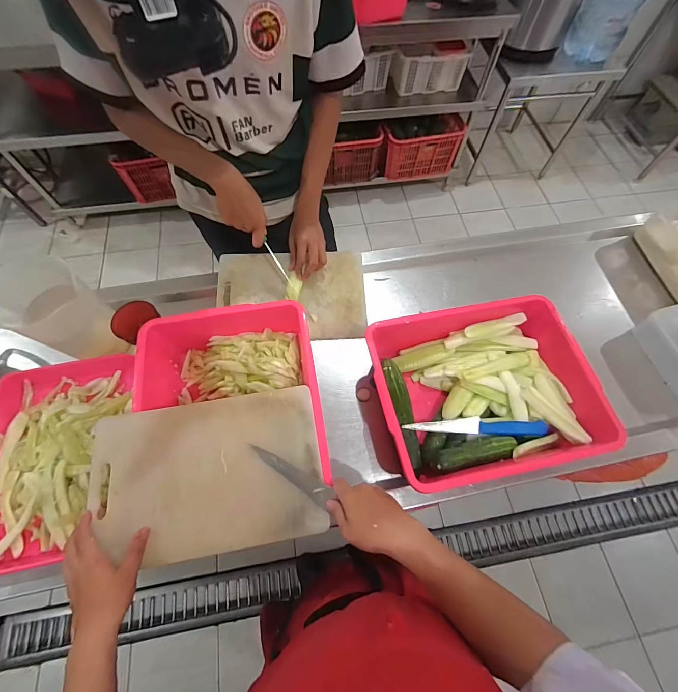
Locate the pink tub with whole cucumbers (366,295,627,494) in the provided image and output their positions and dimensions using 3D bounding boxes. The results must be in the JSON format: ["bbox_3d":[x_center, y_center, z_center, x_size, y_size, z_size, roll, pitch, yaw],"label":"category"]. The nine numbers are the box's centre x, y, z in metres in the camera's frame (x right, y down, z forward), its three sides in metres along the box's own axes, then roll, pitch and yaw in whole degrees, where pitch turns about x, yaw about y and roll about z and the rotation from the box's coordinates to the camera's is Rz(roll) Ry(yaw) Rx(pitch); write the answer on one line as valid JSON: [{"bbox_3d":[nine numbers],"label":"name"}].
[{"bbox_3d":[0.268,0.083,0.661,0.385,0.126,0.297,-11,66,-6],"label":"pink tub with whole cucumbers"}]

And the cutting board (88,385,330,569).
[{"bbox_3d":[-0.201,0.197,0.517,0.343,0.021,0.224,-10,66,-6],"label":"cutting board"}]

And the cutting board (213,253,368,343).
[{"bbox_3d":[-0.114,-0.129,0.797,0.352,0.027,0.228,0,65,-1],"label":"cutting board"}]

